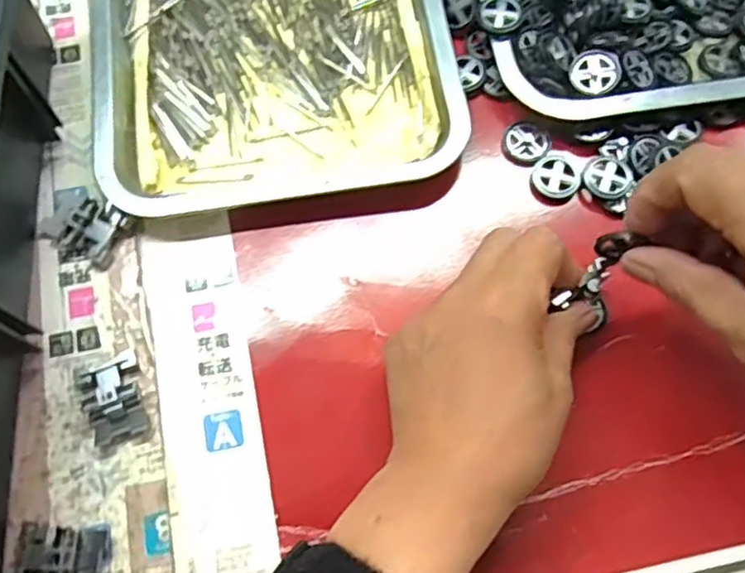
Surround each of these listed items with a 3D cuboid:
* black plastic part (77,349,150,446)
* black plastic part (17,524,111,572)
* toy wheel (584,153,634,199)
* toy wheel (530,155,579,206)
[{"bbox_3d":[-0.136,0.057,0.340,0.029,0.014,0.042,-18,71,-7],"label":"black plastic part"},{"bbox_3d":[-0.150,0.131,0.315,0.044,0.014,0.030,1,70,0],"label":"black plastic part"},{"bbox_3d":[0.135,-0.063,0.375,0.027,0.005,0.028,39,74,13],"label":"toy wheel"},{"bbox_3d":[0.106,-0.062,0.379,0.028,0.006,0.027,0,70,0],"label":"toy wheel"}]

